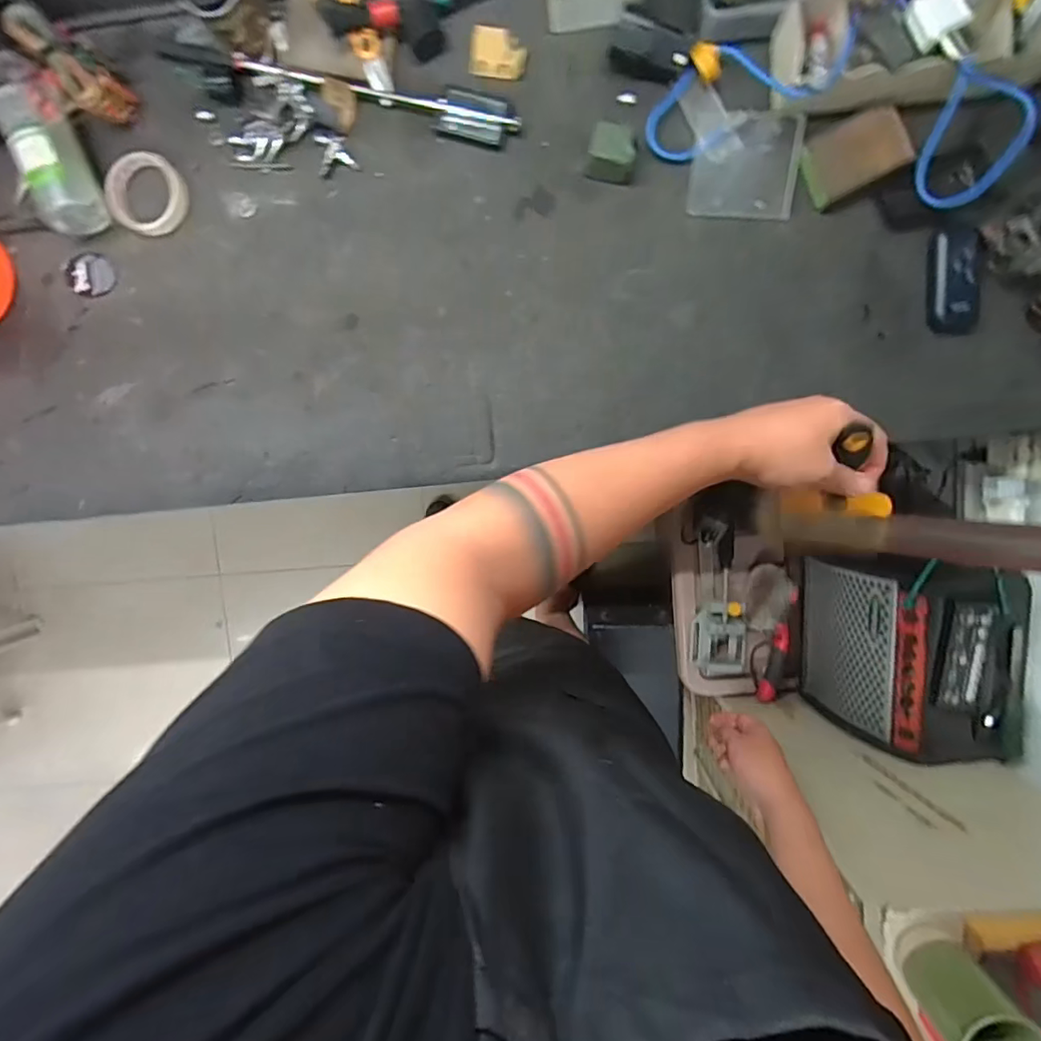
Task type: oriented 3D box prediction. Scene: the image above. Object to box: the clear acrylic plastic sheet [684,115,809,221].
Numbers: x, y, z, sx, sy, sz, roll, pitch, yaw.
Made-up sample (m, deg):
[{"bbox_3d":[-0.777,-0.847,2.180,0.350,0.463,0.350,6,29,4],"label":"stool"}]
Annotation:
[{"bbox_3d":[0.256,-0.401,0.585,0.114,0.012,0.102,4,98,1],"label":"clear acrylic plastic sheet"}]

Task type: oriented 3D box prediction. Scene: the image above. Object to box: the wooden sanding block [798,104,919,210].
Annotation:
[{"bbox_3d":[0.371,-0.405,0.572,0.101,0.026,0.069,-25,97,5],"label":"wooden sanding block"}]

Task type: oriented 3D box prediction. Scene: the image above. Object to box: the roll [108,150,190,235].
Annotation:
[{"bbox_3d":[-0.450,-0.394,0.622,0.090,0.014,0.089,0,98,1],"label":"roll"}]

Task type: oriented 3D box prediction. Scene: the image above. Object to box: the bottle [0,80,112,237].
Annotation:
[{"bbox_3d":[-0.540,-0.425,0.594,0.069,0.059,0.169,-12,98,3],"label":"bottle"}]

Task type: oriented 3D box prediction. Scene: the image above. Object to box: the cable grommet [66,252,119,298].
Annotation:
[{"bbox_3d":[-0.534,-0.310,0.646,0.056,0.009,0.051,-13,98,3],"label":"cable grommet"}]

